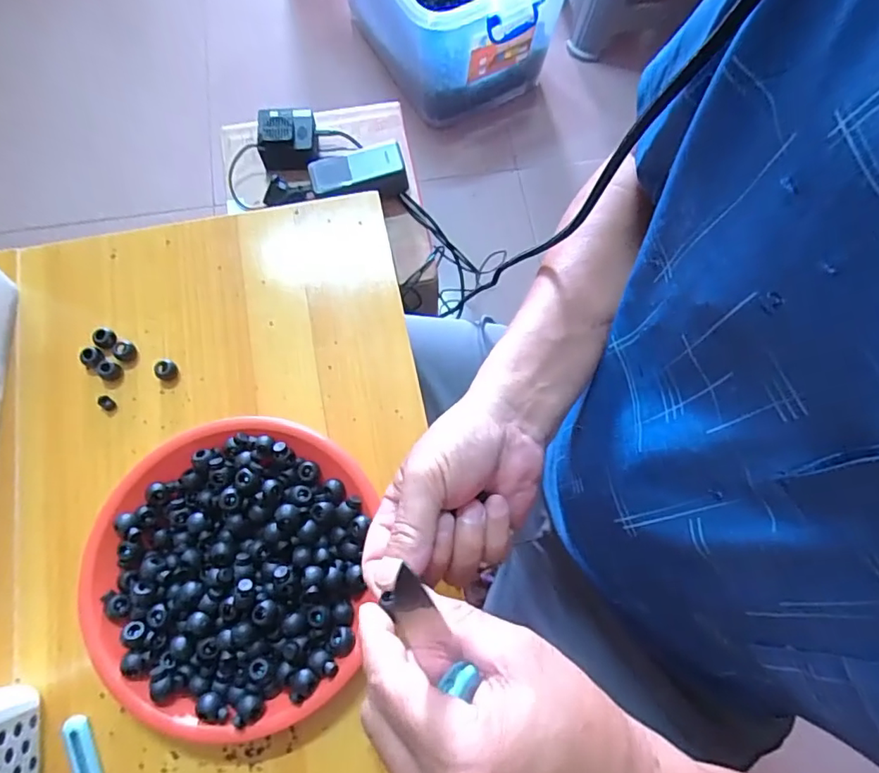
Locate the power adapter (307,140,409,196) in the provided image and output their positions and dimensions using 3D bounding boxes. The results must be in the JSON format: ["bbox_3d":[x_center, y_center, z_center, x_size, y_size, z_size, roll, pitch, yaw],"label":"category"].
[{"bbox_3d":[-0.113,-0.297,0.741,0.129,0.044,0.056,-7,73,-3],"label":"power adapter"}]

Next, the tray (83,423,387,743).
[{"bbox_3d":[-0.137,0.120,0.359,0.172,0.035,0.192,6,72,1],"label":"tray"}]

